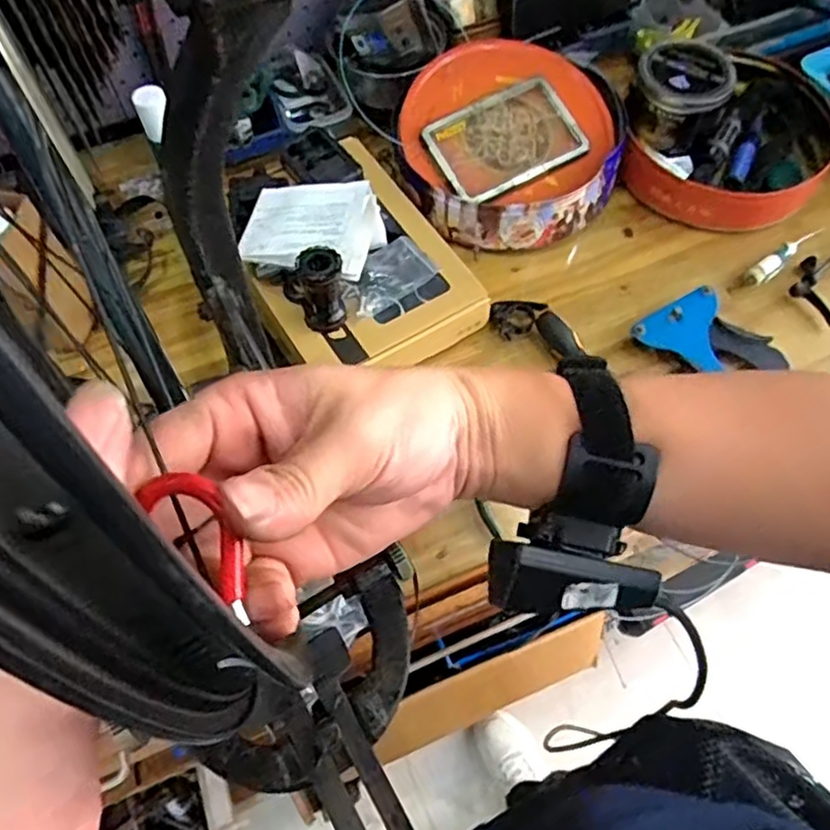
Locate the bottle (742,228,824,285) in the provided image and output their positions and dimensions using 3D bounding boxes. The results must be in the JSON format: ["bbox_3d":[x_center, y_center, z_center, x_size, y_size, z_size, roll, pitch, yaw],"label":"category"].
[{"bbox_3d":[0.457,-0.195,0.833,0.123,0.025,0.024,-35,68,-16],"label":"bottle"}]

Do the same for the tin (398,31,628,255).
[{"bbox_3d":[0.125,-0.352,0.864,0.262,0.112,0.275,0,63,0],"label":"tin"}]

